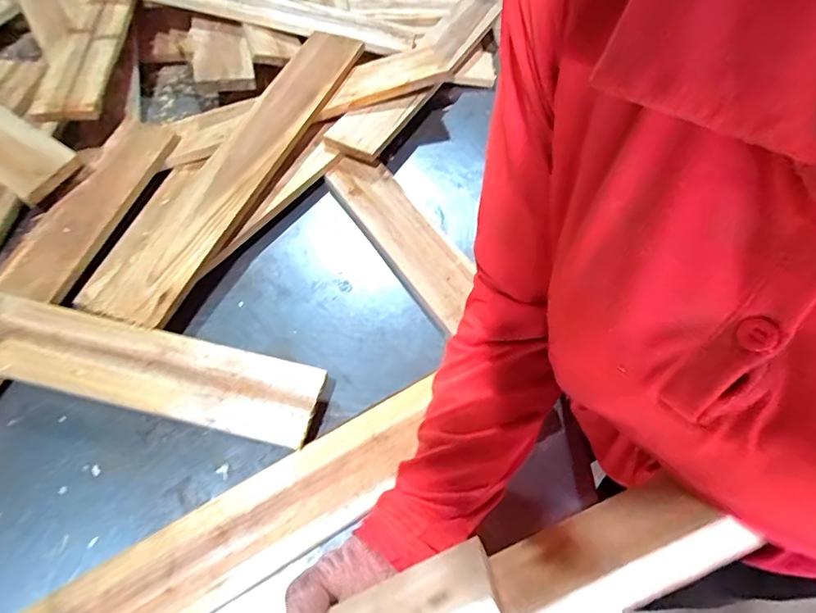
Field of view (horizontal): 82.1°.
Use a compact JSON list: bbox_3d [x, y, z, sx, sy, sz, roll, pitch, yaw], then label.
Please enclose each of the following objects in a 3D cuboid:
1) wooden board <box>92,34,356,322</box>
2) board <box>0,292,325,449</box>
[{"bbox_3d":[-0.210,-0.198,0.604,0.096,0.021,0.507,19,63,10],"label":"wooden board"},{"bbox_3d":[-0.341,0.039,0.470,0.510,0.013,0.080,13,59,4],"label":"board"}]

